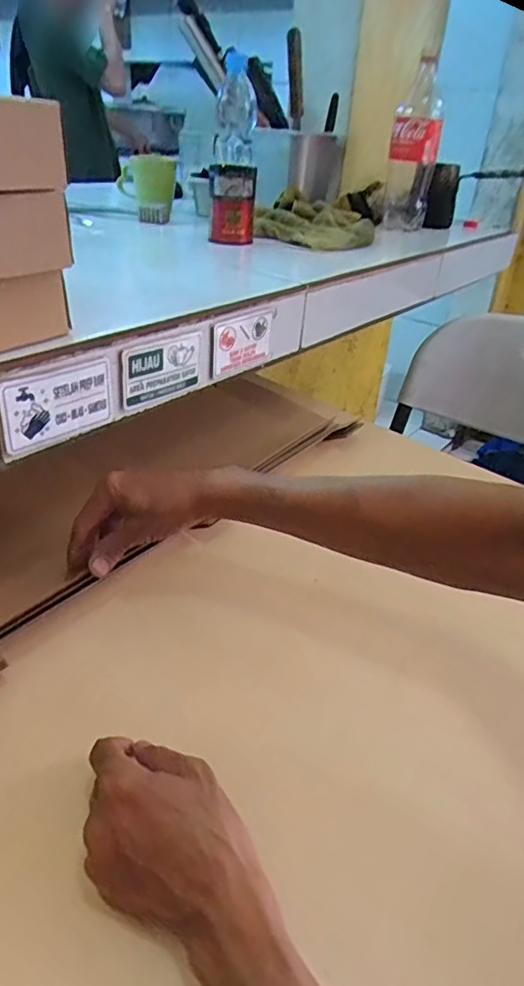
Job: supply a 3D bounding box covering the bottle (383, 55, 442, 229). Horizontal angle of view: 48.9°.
[{"bbox_3d":[0.272,-0.613,1.032,0.092,0.249,0.089,10,33,10],"label":"bottle"}]

